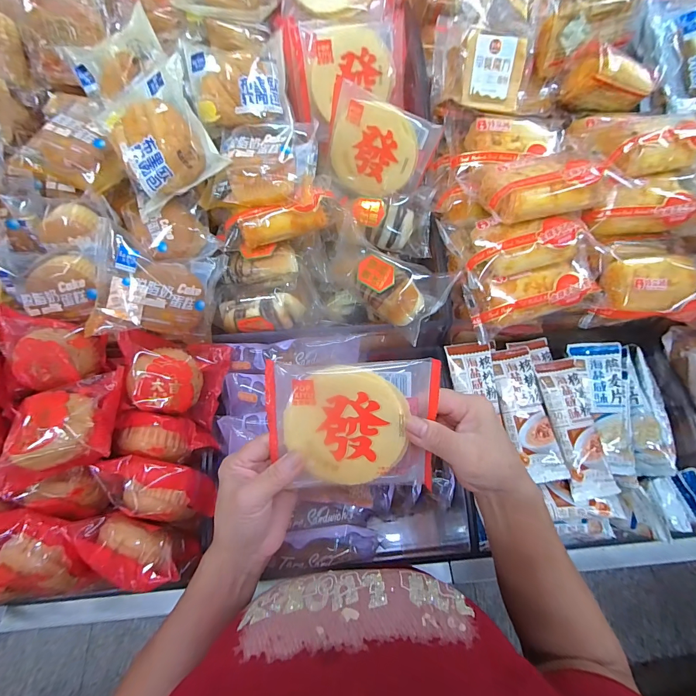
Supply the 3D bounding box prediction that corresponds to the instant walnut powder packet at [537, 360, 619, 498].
[{"bbox_3d":[0.279,0.095,0.439,0.053,0.016,0.161,-7,74,-5],"label":"instant walnut powder packet"}]

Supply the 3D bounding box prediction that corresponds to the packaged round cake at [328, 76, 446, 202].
[{"bbox_3d":[0.033,-0.248,0.454,0.135,0.112,0.015,27,45,2],"label":"packaged round cake"}]

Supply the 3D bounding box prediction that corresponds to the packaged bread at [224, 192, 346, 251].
[{"bbox_3d":[-0.073,-0.150,0.419,0.145,0.041,0.037,-26,65,-14],"label":"packaged bread"}]

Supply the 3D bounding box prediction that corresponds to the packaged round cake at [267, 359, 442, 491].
[{"bbox_3d":[0.002,0.067,0.306,0.140,0.014,0.112,1,99,3],"label":"packaged round cake"}]

